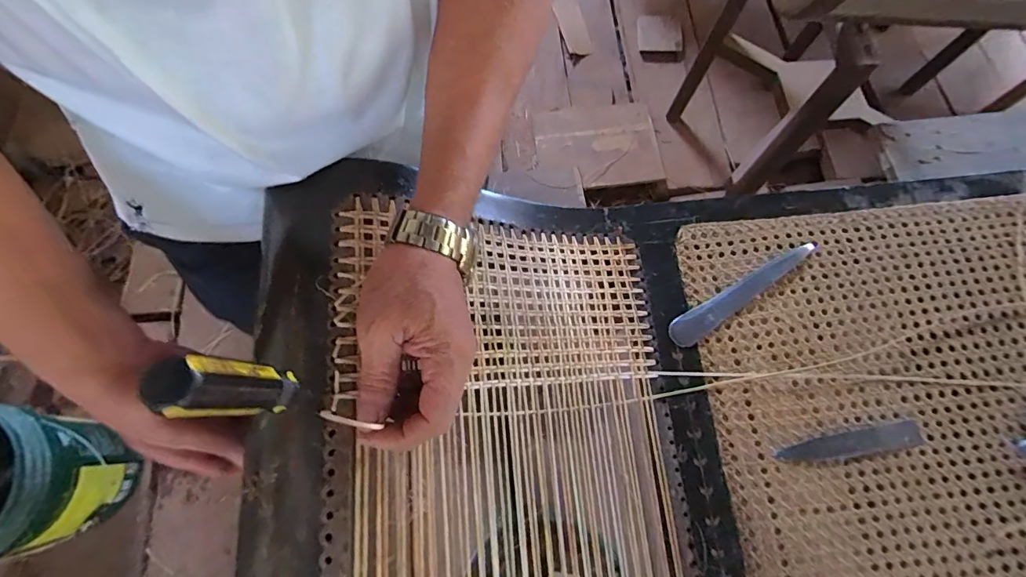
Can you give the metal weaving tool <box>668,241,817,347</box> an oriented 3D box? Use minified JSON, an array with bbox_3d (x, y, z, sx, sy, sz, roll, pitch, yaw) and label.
[{"bbox_3d":[0.244,0.004,0.469,0.187,0.004,0.029,-30,76,-13],"label":"metal weaving tool"}]

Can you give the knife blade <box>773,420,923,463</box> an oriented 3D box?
[{"bbox_3d":[0.320,0.148,0.422,0.138,0.004,0.023,-9,73,-7],"label":"knife blade"}]

